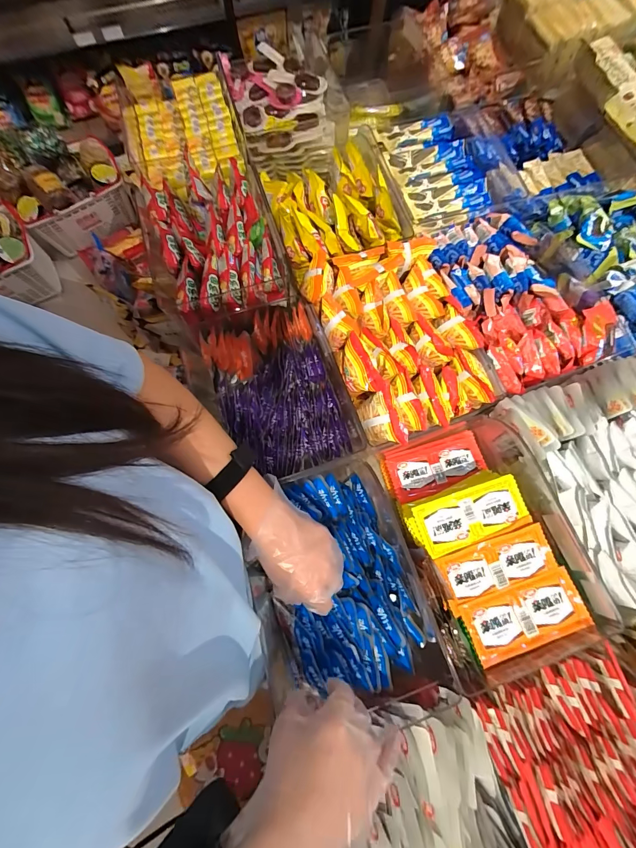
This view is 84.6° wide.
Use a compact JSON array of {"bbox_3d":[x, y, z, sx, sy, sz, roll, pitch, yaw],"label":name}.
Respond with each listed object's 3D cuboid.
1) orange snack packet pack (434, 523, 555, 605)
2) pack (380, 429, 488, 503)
[{"bbox_3d":[0.221,0.172,0.430,0.141,0.008,0.056,-18,75,-4],"label":"orange snack packet pack"},{"bbox_3d":[0.180,0.064,0.545,0.148,0.037,0.076,-19,75,-5],"label":"pack"}]

